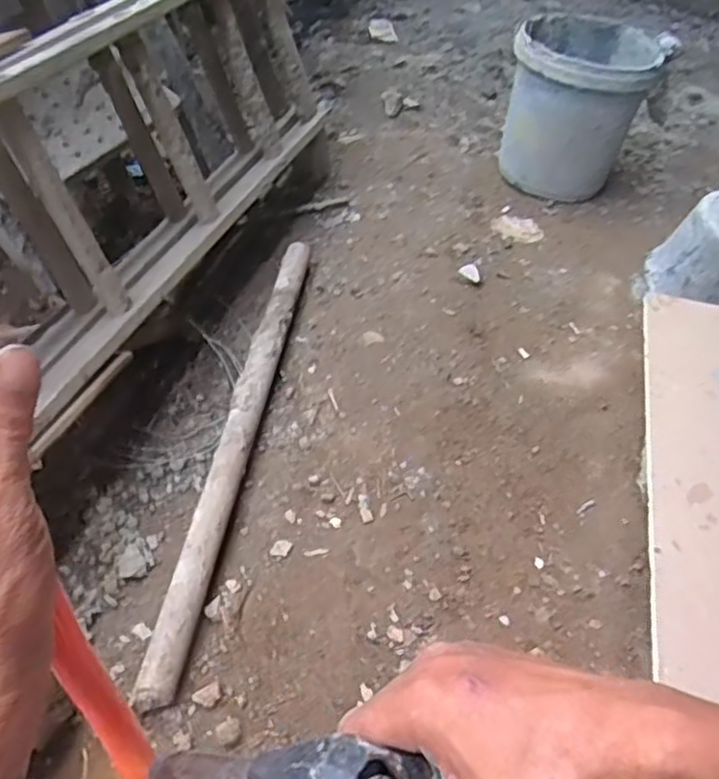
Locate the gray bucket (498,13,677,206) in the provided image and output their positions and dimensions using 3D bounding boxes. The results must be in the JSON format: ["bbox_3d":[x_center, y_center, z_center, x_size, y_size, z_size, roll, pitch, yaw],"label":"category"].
[{"bbox_3d":[0.496,-0.645,1.608,0.309,0.303,0.307,26,50,18],"label":"gray bucket"}]

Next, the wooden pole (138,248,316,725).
[{"bbox_3d":[-0.183,0.053,1.107,0.057,0.057,0.869,8,50,4],"label":"wooden pole"}]

